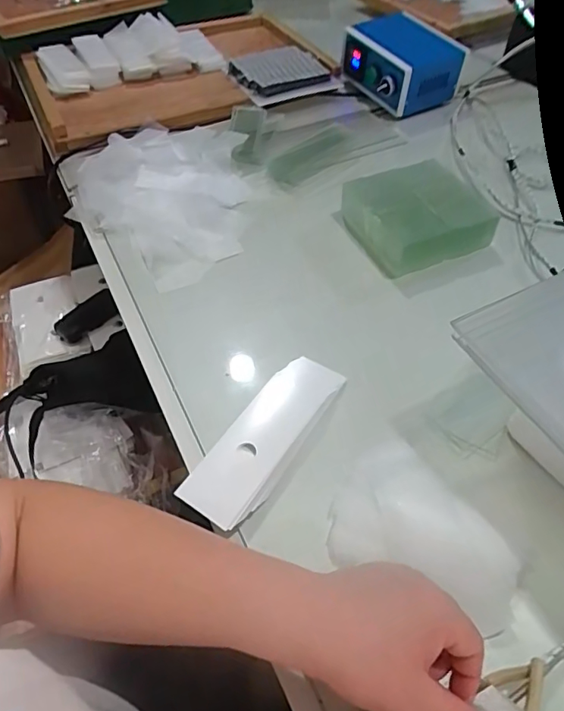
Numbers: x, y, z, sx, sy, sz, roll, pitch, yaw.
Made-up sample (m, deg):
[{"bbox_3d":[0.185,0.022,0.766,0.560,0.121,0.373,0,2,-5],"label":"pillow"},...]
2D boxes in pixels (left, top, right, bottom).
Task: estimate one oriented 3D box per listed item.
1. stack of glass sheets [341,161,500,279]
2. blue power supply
[{"bbox_3d":[0.161,-0.174,0.605,0.144,0.051,0.137,-19,54,-14],"label":"stack of glass sheets"},{"bbox_3d":[0.201,-0.488,0.824,0.146,0.091,0.159,-29,57,-20],"label":"blue power supply"}]

